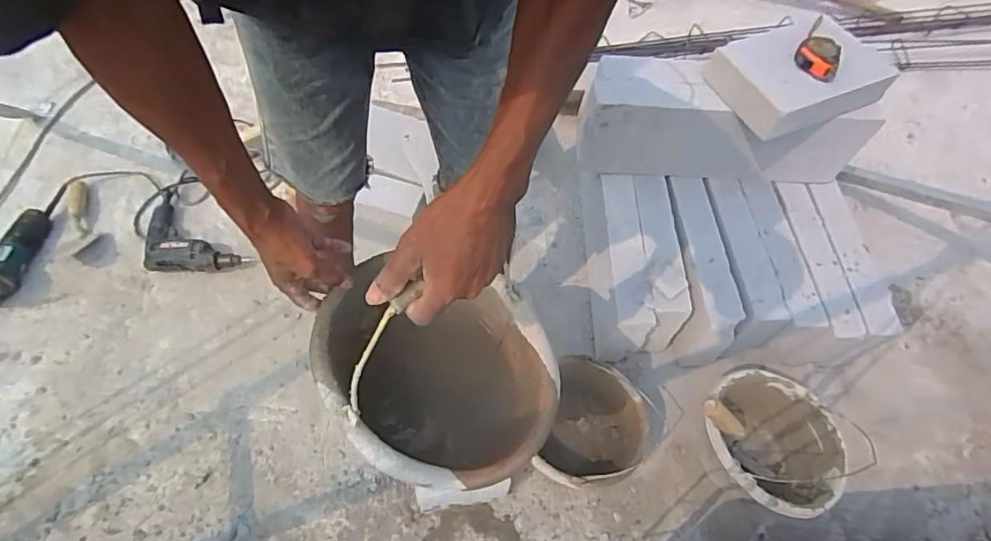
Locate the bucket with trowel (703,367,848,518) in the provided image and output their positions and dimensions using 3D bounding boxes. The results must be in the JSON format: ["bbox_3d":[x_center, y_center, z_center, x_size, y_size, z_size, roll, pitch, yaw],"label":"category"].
[{"bbox_3d":[0.520,0.347,1.049,0.234,0.238,0.258,-23,63,-18],"label":"bucket with trowel"}]

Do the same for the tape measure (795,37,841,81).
[{"bbox_3d":[0.619,-0.406,1.017,0.084,0.038,0.066,33,63,14],"label":"tape measure"}]

